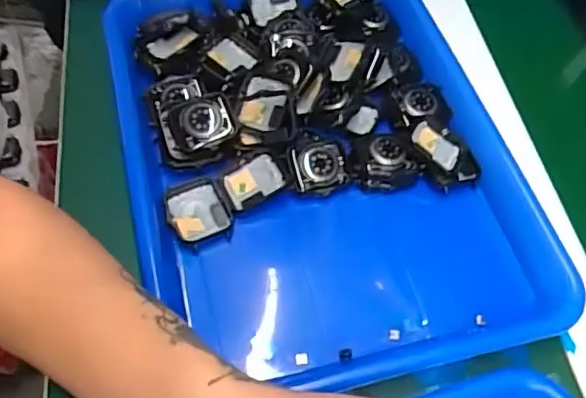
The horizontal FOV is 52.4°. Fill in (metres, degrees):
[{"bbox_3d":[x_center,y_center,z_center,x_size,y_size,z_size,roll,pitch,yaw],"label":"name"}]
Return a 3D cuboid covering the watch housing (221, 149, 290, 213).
[{"bbox_3d":[-0.024,-0.012,0.398,0.045,0.013,0.033,-34,65,-2],"label":"watch housing"}]

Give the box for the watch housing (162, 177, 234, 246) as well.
[{"bbox_3d":[-0.062,0.008,0.384,0.037,0.009,0.046,-21,61,-17],"label":"watch housing"}]

